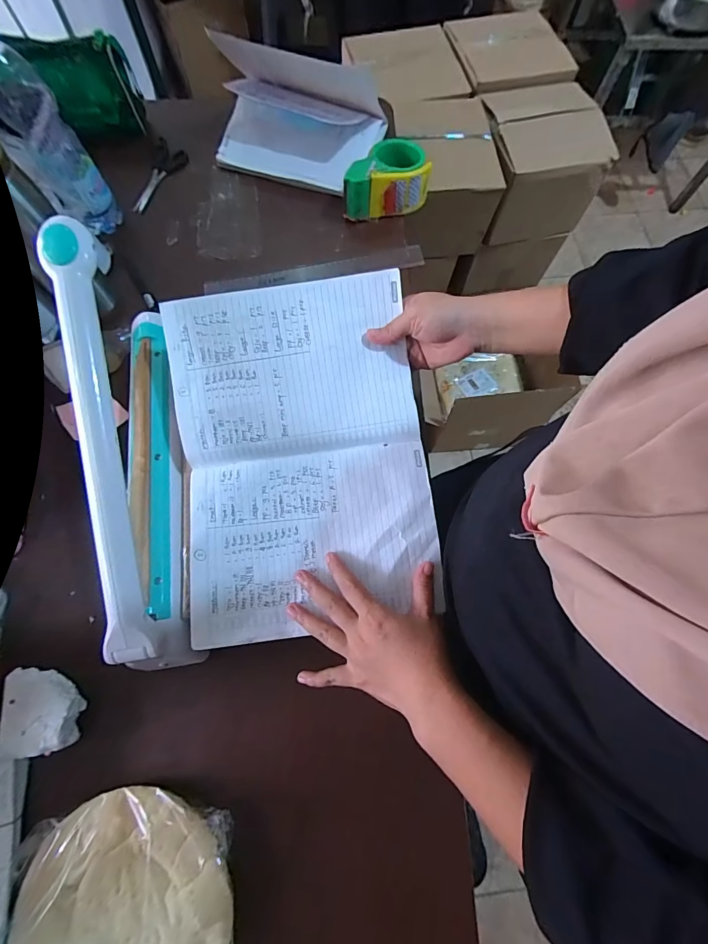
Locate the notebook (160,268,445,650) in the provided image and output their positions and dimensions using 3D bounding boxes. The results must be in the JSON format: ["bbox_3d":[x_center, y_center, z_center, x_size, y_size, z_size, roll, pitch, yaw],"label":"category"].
[{"bbox_3d":[-0.051,-0.023,0.386,0.240,0.084,0.328,-9,72,-4],"label":"notebook"}]

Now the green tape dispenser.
[{"bbox_3d":[0.044,-0.454,0.606,0.132,0.057,0.087,-13,73,-5],"label":"green tape dispenser"}]

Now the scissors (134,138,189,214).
[{"bbox_3d":[-0.319,-0.484,0.646,0.054,0.015,0.140,17,76,-3],"label":"scissors"}]

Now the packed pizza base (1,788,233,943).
[{"bbox_3d":[-0.207,0.398,0.348,0.190,0.014,0.179,-5,72,-3],"label":"packed pizza base"}]

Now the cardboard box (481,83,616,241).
[{"bbox_3d":[0.377,-0.669,0.857,0.225,0.178,0.223,-16,73,-6],"label":"cardboard box"}]

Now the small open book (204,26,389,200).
[{"bbox_3d":[-0.090,-0.569,0.606,0.234,0.131,0.155,17,72,4],"label":"small open book"}]

